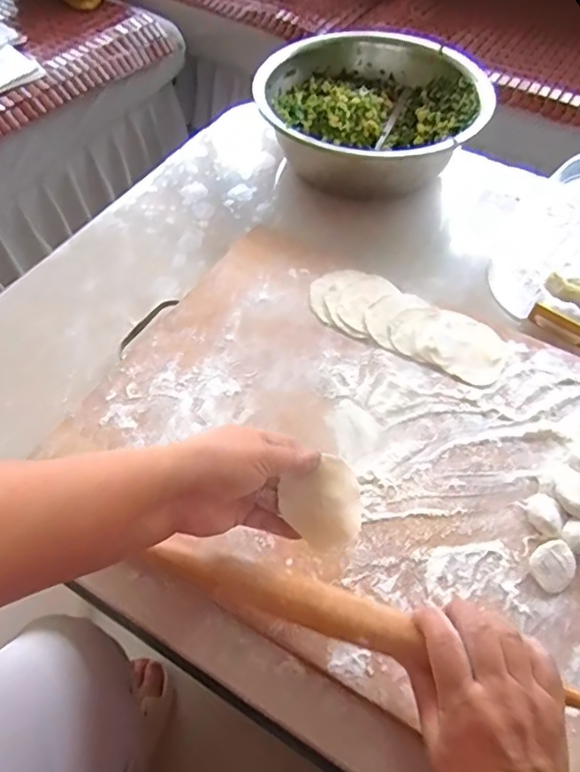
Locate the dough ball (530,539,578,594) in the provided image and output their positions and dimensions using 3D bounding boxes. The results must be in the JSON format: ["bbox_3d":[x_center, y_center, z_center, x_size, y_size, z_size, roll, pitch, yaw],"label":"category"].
[{"bbox_3d":[0.195,0.133,0.422,0.037,0.010,0.030,-32,61,-21],"label":"dough ball"}]

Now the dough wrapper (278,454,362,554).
[{"bbox_3d":[0.025,0.084,0.399,0.055,0.009,0.058,-34,83,-4],"label":"dough wrapper"}]

